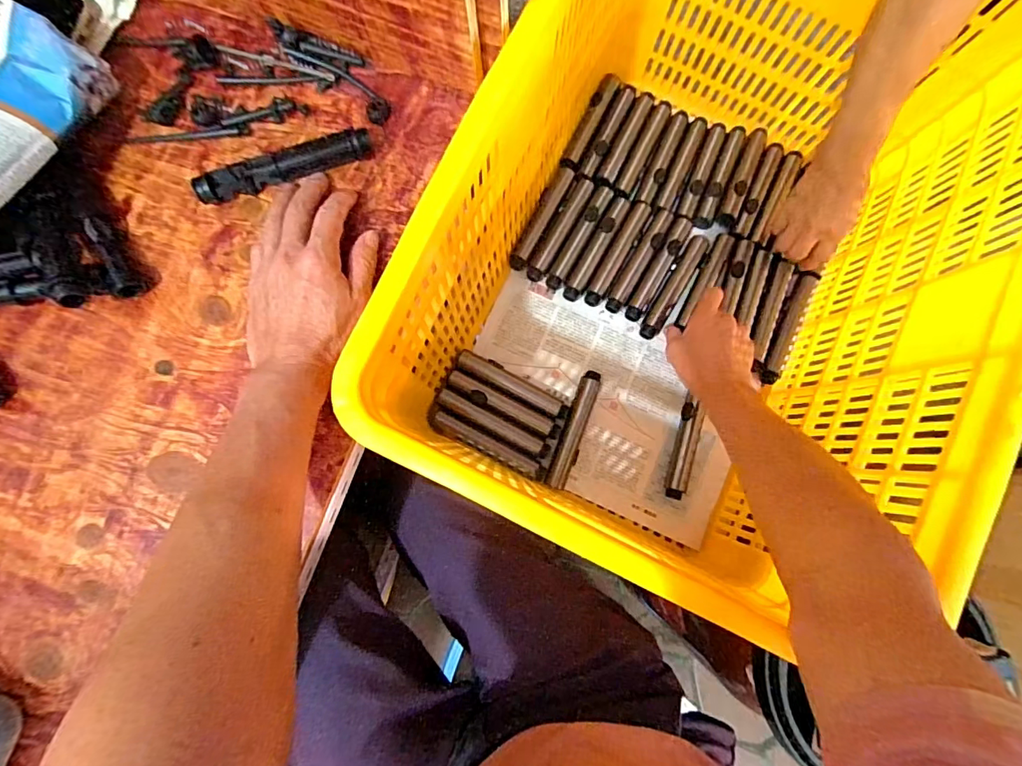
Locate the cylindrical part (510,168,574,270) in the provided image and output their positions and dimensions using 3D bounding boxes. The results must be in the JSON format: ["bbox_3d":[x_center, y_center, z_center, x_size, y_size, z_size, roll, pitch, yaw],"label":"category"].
[{"bbox_3d":[0.041,-0.217,0.629,0.022,0.019,0.149,28,81,2],"label":"cylindrical part"}]

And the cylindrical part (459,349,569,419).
[{"bbox_3d":[0.004,0.001,0.603,0.149,0.020,0.028,27,81,1],"label":"cylindrical part"}]

